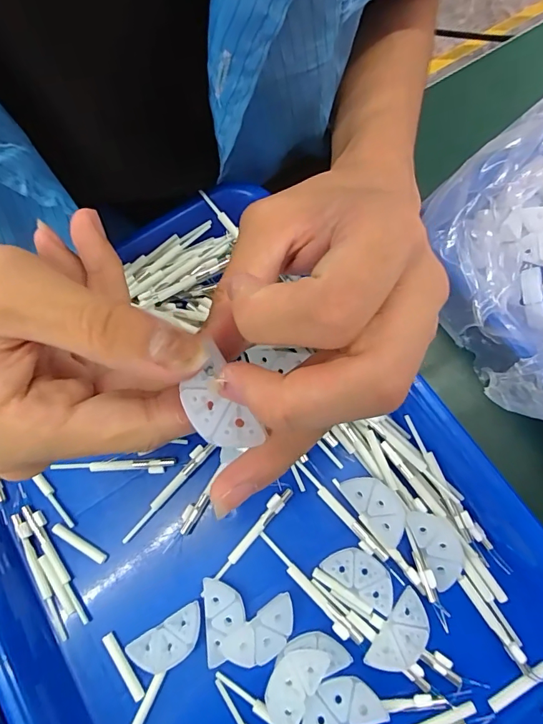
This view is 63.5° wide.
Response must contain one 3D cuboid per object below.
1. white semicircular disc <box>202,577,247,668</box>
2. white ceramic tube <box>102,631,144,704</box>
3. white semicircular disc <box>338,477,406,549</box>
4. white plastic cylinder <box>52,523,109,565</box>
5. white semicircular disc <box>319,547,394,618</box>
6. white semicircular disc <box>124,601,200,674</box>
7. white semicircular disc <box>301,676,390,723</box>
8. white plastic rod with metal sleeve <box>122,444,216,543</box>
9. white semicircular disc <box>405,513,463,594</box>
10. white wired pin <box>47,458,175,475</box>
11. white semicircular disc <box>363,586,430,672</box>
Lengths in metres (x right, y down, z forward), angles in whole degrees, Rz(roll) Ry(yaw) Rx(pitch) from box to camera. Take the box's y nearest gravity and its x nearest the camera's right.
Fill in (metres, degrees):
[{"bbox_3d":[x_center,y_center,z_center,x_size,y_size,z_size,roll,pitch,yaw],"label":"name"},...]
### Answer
[{"bbox_3d":[-0.024,0.129,0.218,0.021,0.006,0.038,-10,73,-1],"label":"white semicircular disc"},{"bbox_3d":[-0.074,0.152,0.219,0.006,0.005,0.033,-35,75,-8],"label":"white ceramic tube"},{"bbox_3d":[0.056,0.075,0.227,0.020,0.007,0.038,-36,75,-8],"label":"white semicircular disc"},{"bbox_3d":[-0.104,0.098,0.237,0.034,0.004,0.006,28,76,10],"label":"white plastic cylinder"},{"bbox_3d":[0.046,0.107,0.221,0.037,0.004,0.020,35,78,12],"label":"white semicircular disc"},{"bbox_3d":[-0.051,0.138,0.216,0.038,0.004,0.020,-32,62,-5],"label":"white semicircular disc"},{"bbox_3d":[0.031,0.159,0.202,0.038,0.010,0.020,-20,73,-4],"label":"white semicircular disc"},{"bbox_3d":[-0.057,0.069,0.239,0.008,0.004,0.068,42,79,13],"label":"white plastic rod with metal sleeve"},{"bbox_3d":[0.084,0.093,0.221,0.020,0.005,0.037,-21,74,-4],"label":"white semicircular disc"},{"bbox_3d":[-0.089,0.059,0.246,0.069,0.004,0.008,-2,73,2],"label":"white wired pin"},{"bbox_3d":[0.063,0.132,0.210,0.019,0.006,0.039,36,78,12],"label":"white semicircular disc"}]

